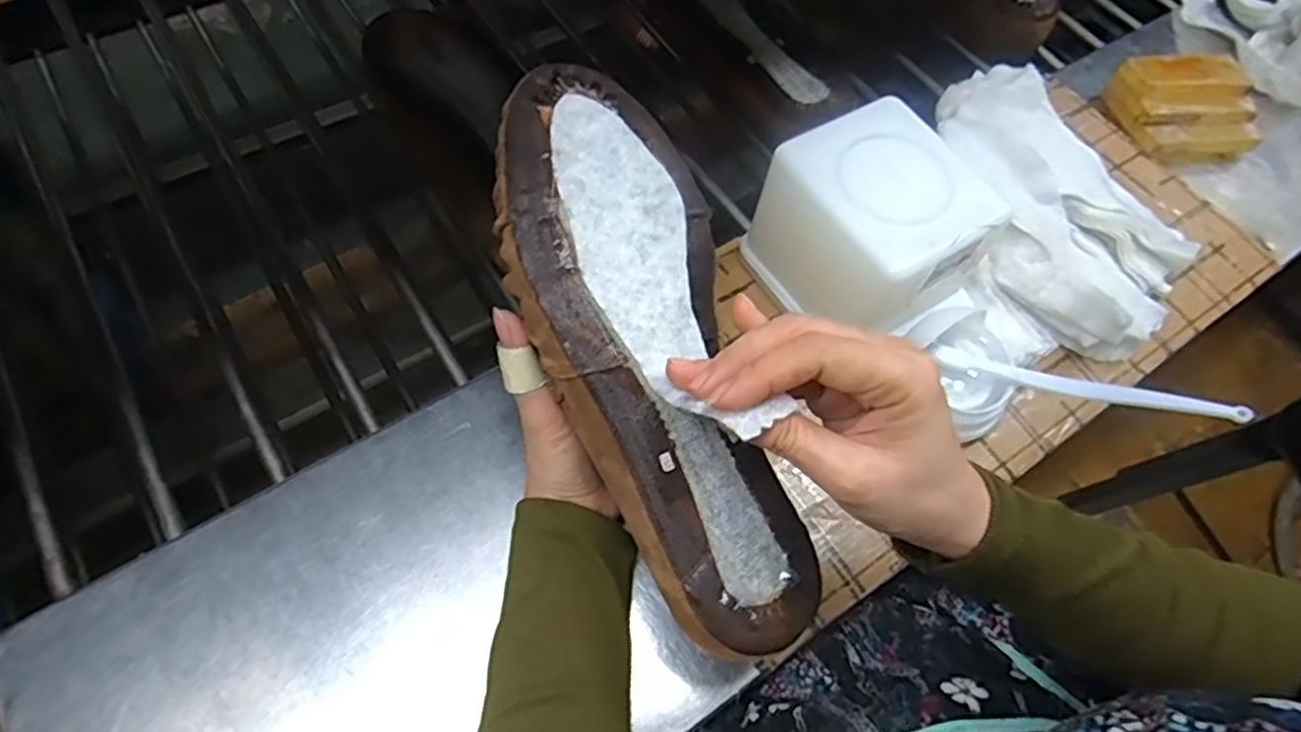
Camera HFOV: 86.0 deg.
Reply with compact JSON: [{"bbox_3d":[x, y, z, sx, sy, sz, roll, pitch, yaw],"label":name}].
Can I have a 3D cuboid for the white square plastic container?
[{"bbox_3d":[0.134,-0.082,0.424,0.107,0.082,0.114,-27,68,-16],"label":"white square plastic container"}]

